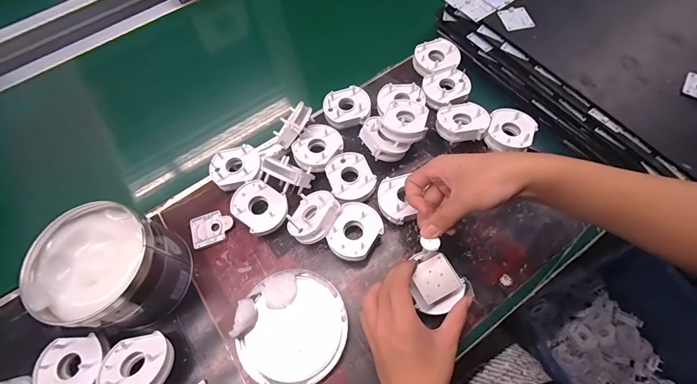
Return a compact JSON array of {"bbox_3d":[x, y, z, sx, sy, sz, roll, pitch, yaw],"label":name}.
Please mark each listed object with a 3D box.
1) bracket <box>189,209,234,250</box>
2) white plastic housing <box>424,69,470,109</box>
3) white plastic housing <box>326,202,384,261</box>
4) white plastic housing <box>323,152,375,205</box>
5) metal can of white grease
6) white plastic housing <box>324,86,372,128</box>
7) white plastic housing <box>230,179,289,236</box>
[{"bbox_3d":[-0.186,0.050,0.452,0.056,0.008,0.043,-20,66,-7],"label":"bracket"},{"bbox_3d":[0.149,-0.157,0.504,0.067,0.024,0.059,-14,65,-4],"label":"white plastic housing"},{"bbox_3d":[0.010,0.054,0.420,0.057,0.036,0.070,22,68,12],"label":"white plastic housing"},{"bbox_3d":[0.004,-0.019,0.446,0.058,0.023,0.070,-27,67,-10],"label":"white plastic housing"},{"bbox_3d":[-0.274,0.092,0.389,0.134,0.094,0.130,-1,65,2],"label":"metal can of white grease"},{"bbox_3d":[-0.001,-0.128,0.499,0.070,0.024,0.056,-10,65,-2],"label":"white plastic housing"},{"bbox_3d":[-0.115,0.023,0.445,0.074,0.038,0.061,41,73,19],"label":"white plastic housing"}]

